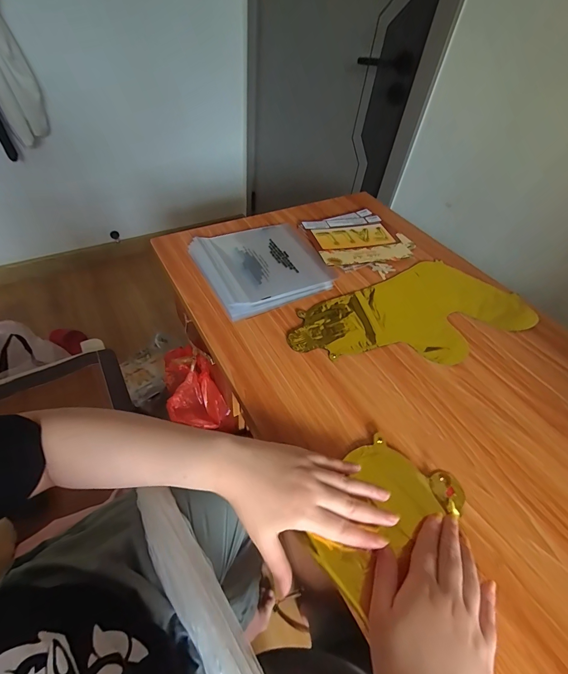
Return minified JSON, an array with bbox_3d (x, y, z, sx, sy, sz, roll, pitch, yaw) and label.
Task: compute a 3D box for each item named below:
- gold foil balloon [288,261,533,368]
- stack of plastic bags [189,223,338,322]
[{"bbox_3d":[0.216,-0.035,0.542,0.420,0.008,0.195,-20,54,-21],"label":"gold foil balloon"},{"bbox_3d":[-0.040,-0.137,0.592,0.213,0.014,0.215,-21,55,-22],"label":"stack of plastic bags"}]

